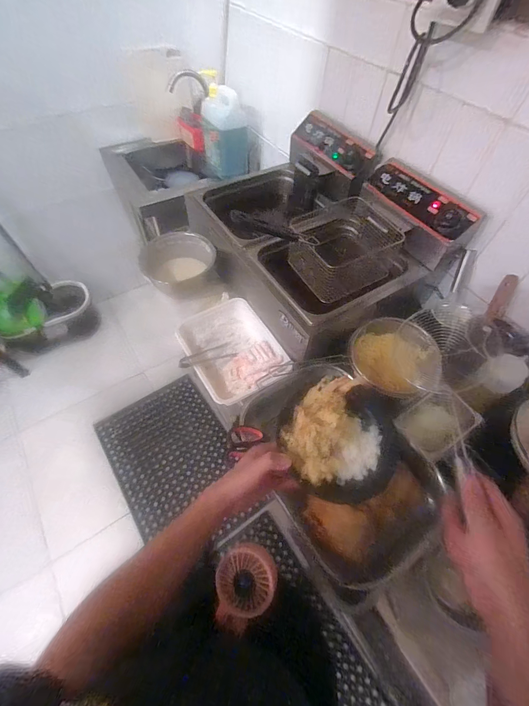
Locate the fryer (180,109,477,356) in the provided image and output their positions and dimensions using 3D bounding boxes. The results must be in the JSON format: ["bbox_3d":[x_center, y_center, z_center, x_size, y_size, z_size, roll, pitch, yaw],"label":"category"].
[{"bbox_3d":[0.110,-0.300,0.770,0.435,0.259,0.563,-34,65,-22],"label":"fryer"}]

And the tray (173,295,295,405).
[{"bbox_3d":[-0.082,-0.003,0.740,0.208,0.054,0.259,-27,63,-19],"label":"tray"}]

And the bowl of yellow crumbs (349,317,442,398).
[{"bbox_3d":[0.285,0.010,0.674,0.195,0.082,0.154,21,59,10],"label":"bowl of yellow crumbs"}]

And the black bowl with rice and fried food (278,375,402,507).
[{"bbox_3d":[0.110,0.129,0.478,0.189,0.075,0.189,6,73,-22],"label":"black bowl with rice and fried food"}]

